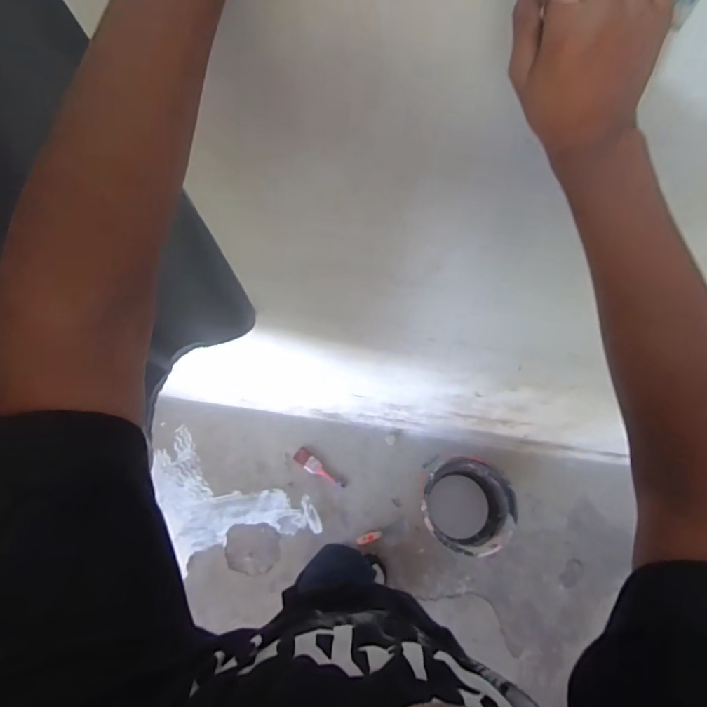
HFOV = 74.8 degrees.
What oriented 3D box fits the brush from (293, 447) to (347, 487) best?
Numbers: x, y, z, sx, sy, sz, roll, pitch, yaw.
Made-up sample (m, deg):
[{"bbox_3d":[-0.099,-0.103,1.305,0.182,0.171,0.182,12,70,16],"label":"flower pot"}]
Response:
[{"bbox_3d":[-0.111,0.384,1.521,0.194,0.019,0.052,35,74,12],"label":"brush"}]

